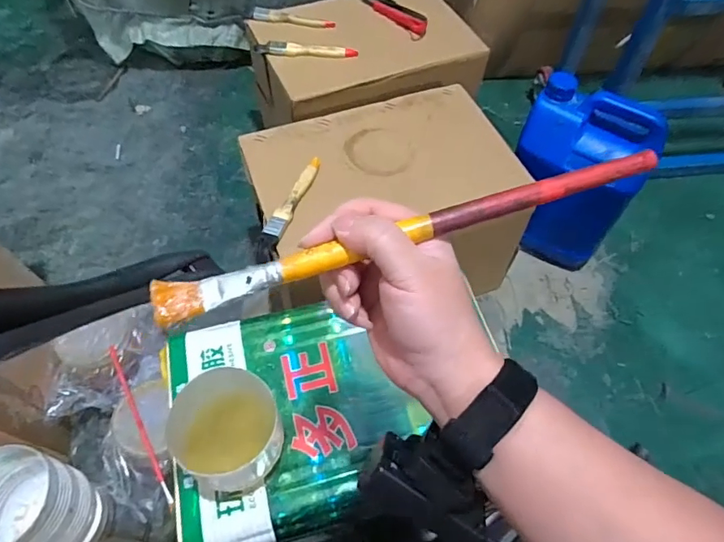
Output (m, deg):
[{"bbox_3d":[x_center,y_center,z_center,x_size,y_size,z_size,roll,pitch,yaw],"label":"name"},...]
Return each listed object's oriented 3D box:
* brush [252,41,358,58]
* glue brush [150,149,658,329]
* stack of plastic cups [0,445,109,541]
[{"bbox_3d":[-0.093,-0.364,0.800,0.171,0.020,0.032,5,57,2],"label":"brush"},{"bbox_3d":[0.022,-0.020,0.261,0.272,0.012,0.021,-17,61,-1],"label":"glue brush"},{"bbox_3d":[-0.330,0.240,0.492,0.093,0.111,0.093,9,58,5],"label":"stack of plastic cups"}]

